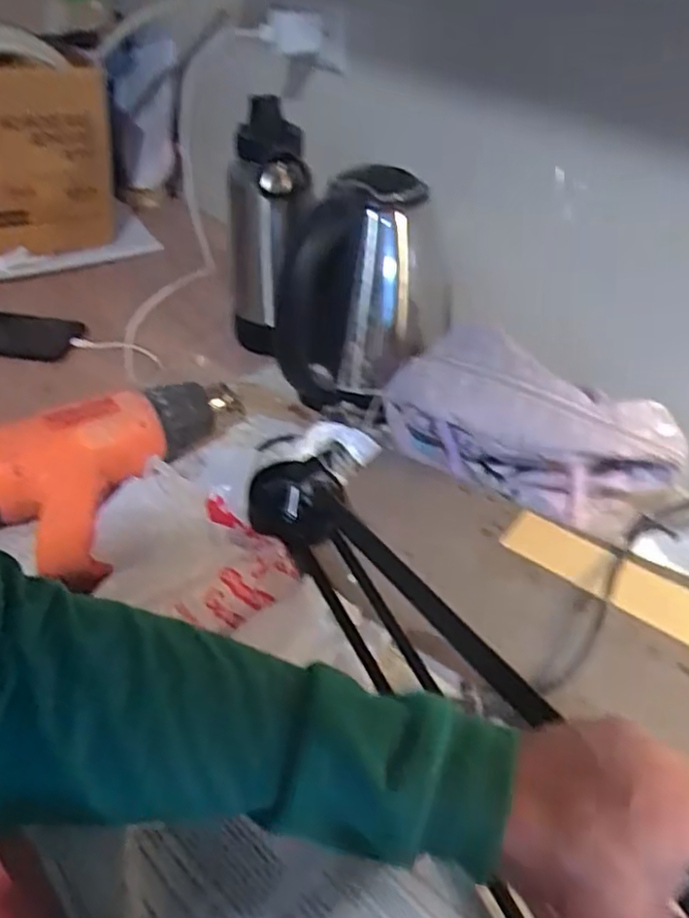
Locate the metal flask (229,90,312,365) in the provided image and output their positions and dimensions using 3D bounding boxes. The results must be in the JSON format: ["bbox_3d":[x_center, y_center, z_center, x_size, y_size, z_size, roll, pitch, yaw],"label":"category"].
[{"bbox_3d":[-0.080,-0.232,0.762,0.079,0.237,0.068,-4,40,-9],"label":"metal flask"}]

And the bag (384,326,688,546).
[{"bbox_3d":[0.134,-0.024,0.599,0.256,0.131,0.088,25,44,24],"label":"bag"}]

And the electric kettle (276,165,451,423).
[{"bbox_3d":[0.020,-0.159,0.687,0.151,0.196,0.143,9,40,7],"label":"electric kettle"}]

